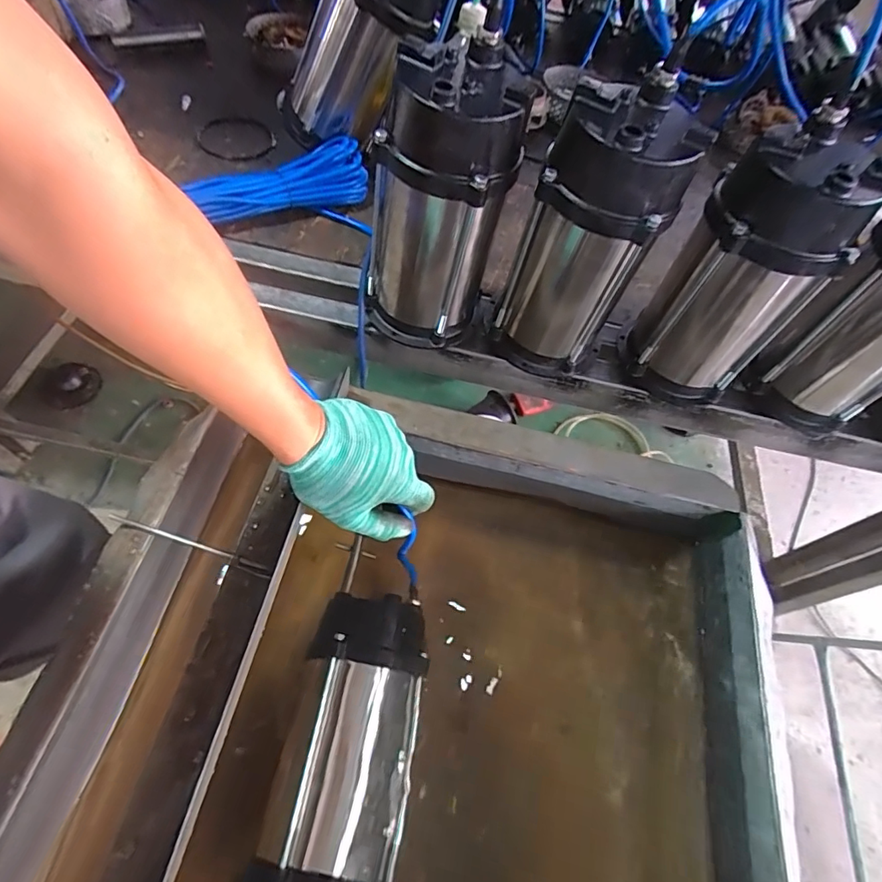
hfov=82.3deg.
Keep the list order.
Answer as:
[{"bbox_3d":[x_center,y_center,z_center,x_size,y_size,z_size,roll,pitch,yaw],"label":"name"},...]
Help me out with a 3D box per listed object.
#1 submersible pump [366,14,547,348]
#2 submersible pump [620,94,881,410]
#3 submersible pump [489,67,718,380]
[{"bbox_3d":[-0.003,-0.213,0.491,0.117,0.256,0.112,-24,65,-20],"label":"submersible pump"},{"bbox_3d":[0.283,-0.155,0.494,0.106,0.249,0.107,4,58,-5],"label":"submersible pump"},{"bbox_3d":[0.136,-0.182,0.502,0.117,0.268,0.103,28,59,9],"label":"submersible pump"}]

